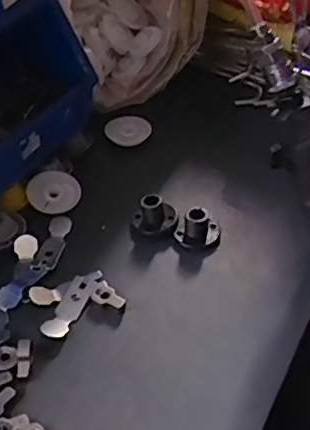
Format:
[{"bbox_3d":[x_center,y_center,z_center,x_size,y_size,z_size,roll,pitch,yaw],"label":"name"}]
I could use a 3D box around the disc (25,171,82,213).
[{"bbox_3d":[-0.097,-0.020,0.550,0.050,0.010,0.049,-5,57,-12],"label":"disc"}]

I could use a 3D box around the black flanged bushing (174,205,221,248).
[{"bbox_3d":[0.038,0.011,0.509,0.038,0.023,0.032,5,43,4],"label":"black flanged bushing"}]

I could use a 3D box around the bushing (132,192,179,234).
[{"bbox_3d":[0.000,-0.002,0.518,0.039,0.030,0.029,-2,43,-3],"label":"bushing"}]

